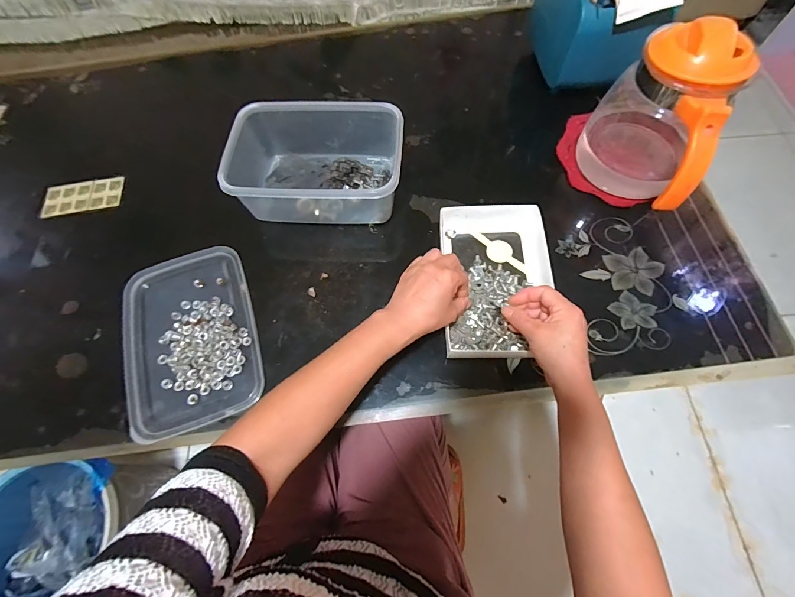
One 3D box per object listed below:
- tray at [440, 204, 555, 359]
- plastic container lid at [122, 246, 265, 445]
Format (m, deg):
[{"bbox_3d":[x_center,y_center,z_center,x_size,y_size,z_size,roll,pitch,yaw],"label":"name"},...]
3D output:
[{"bbox_3d":[0.137,-0.028,0.476,0.146,0.030,0.217,-1,67,2],"label":"tray"},{"bbox_3d":[-0.274,0.046,0.469,0.161,0.019,0.243,-17,68,-5],"label":"plastic container lid"}]

